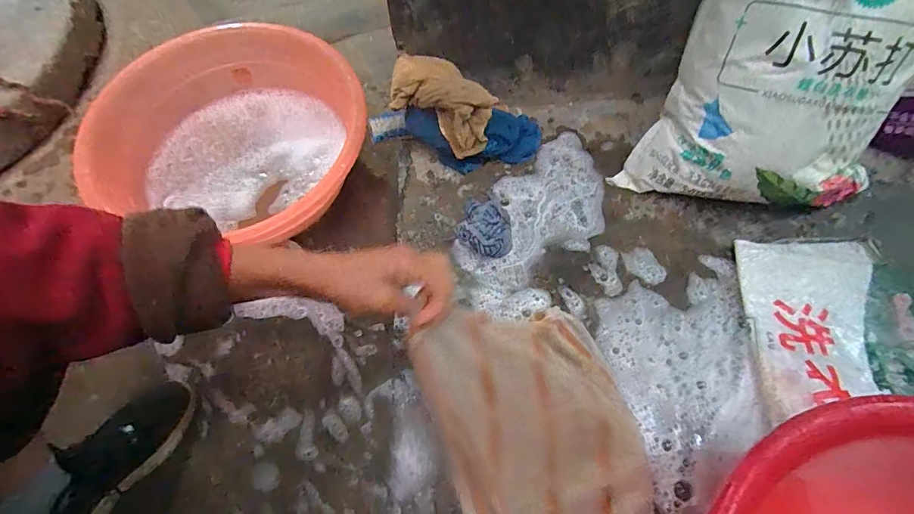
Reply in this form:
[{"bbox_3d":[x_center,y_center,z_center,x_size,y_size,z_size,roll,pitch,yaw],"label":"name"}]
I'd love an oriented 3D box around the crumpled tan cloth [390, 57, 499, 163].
[{"bbox_3d":[-0.025,-0.212,0.598,0.152,0.086,0.062,31,67,17],"label":"crumpled tan cloth"}]

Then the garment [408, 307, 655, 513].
[{"bbox_3d":[0.087,0.186,0.405,0.218,0.046,0.290,-7,67,-25],"label":"garment"}]

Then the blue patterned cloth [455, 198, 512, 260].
[{"bbox_3d":[0.037,-0.044,0.571,0.072,0.040,0.085,5,62,5],"label":"blue patterned cloth"}]

